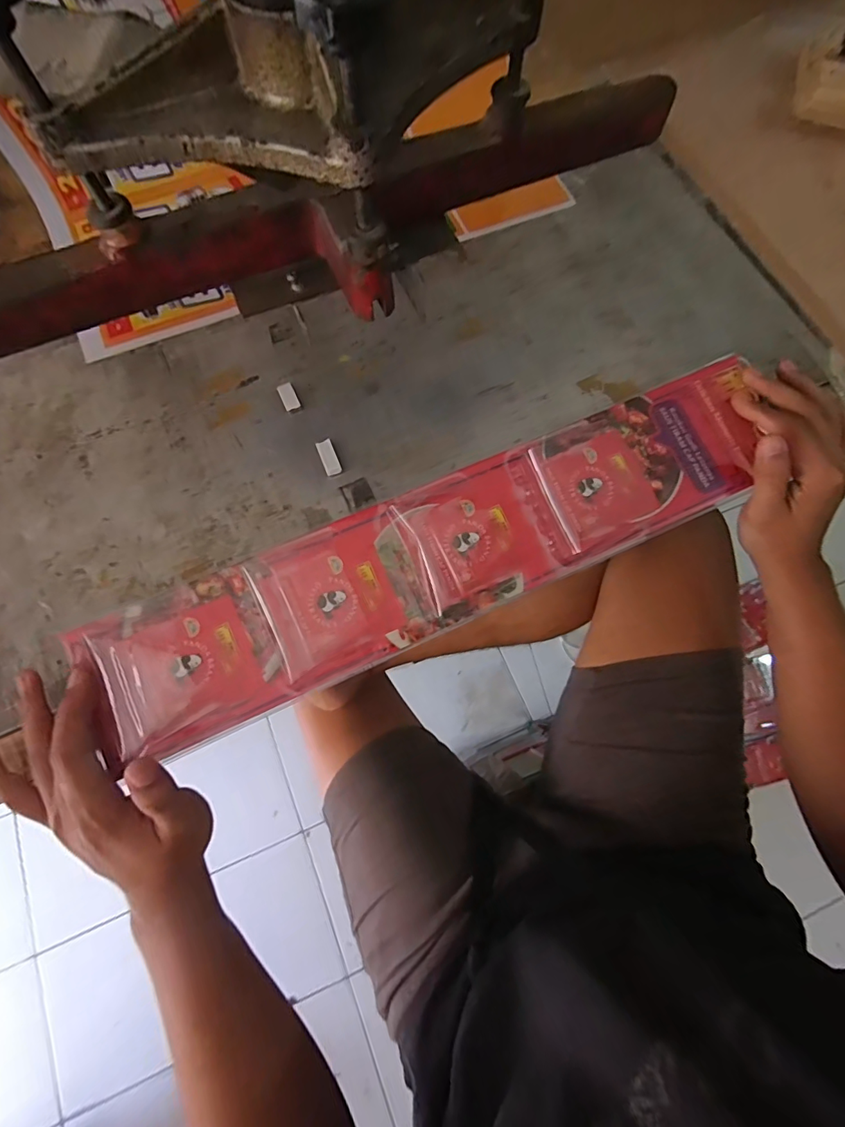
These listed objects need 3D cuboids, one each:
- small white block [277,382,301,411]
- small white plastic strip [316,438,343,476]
[{"bbox_3d":[-0.108,-0.135,0.381,0.012,0.007,0.023,-23,75,-8],"label":"small white block"},{"bbox_3d":[-0.073,-0.083,0.369,0.013,0.007,0.028,-21,74,-7],"label":"small white plastic strip"}]

